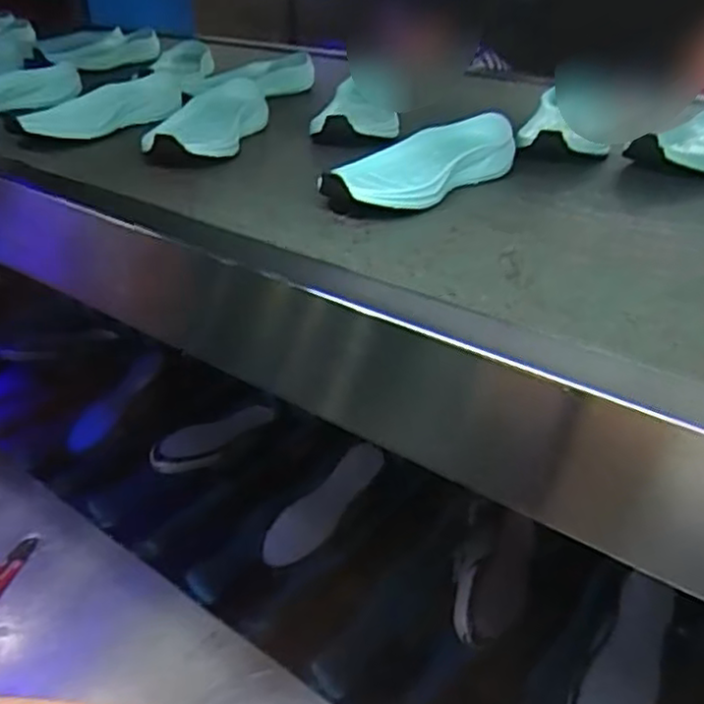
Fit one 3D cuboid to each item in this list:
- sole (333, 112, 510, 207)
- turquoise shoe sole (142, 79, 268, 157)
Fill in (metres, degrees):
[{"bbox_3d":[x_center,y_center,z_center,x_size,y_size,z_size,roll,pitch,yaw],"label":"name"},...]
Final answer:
[{"bbox_3d":[0.061,-0.167,0.622,0.093,0.043,0.203,26,38,36],"label":"sole"},{"bbox_3d":[-0.153,-0.247,0.758,0.091,0.047,0.238,5,31,8],"label":"turquoise shoe sole"}]

